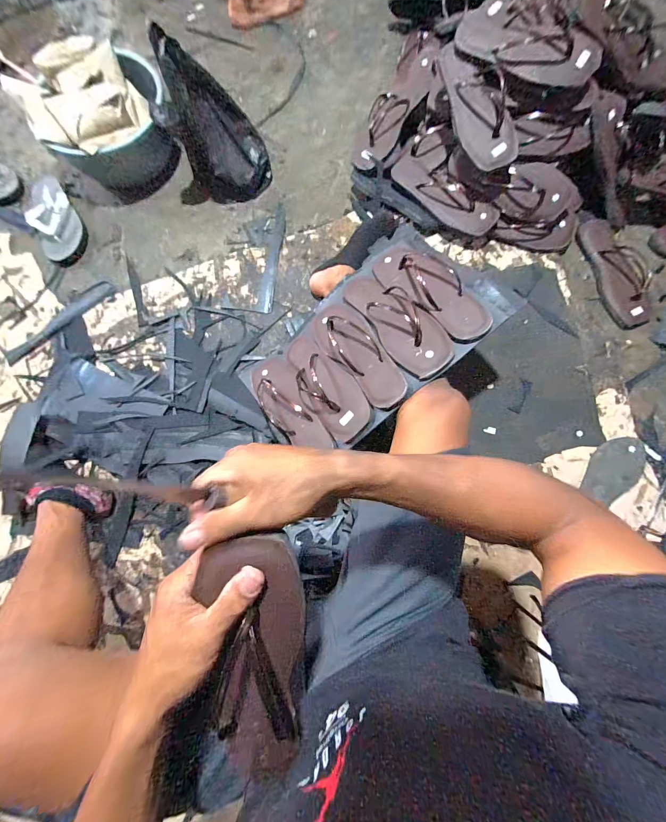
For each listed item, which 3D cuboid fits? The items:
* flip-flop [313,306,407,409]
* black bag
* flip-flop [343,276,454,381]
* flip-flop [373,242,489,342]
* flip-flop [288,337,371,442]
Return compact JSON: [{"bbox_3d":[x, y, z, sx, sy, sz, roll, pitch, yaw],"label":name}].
[{"bbox_3d":[0.038,-0.116,0.564,0.082,0.040,0.264,-32,61,-4],"label":"flip-flop"},{"bbox_3d":[-0.262,-0.601,0.678,0.201,0.243,0.127,0,80,1],"label":"black bag"},{"bbox_3d":[0.102,-0.171,0.552,0.095,0.038,0.275,-31,61,-4],"label":"flip-flop"},{"bbox_3d":[0.167,-0.228,0.551,0.101,0.039,0.278,-30,59,-4],"label":"flip-flop"},{"bbox_3d":[-0.023,-0.061,0.571,0.095,0.052,0.253,-33,59,-4],"label":"flip-flop"}]

